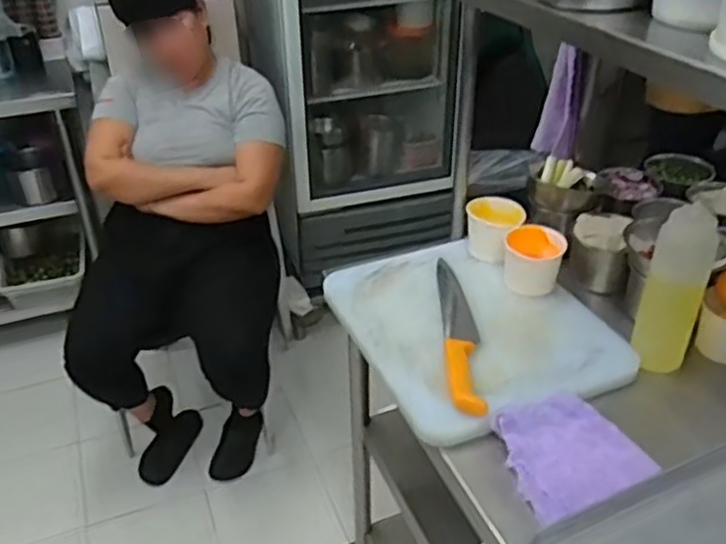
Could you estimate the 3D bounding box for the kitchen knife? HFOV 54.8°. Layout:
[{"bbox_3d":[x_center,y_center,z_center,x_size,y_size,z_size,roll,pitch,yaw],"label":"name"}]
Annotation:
[{"bbox_3d":[0.139,0.073,0.994,0.049,0.032,0.337,1,34,2],"label":"kitchen knife"}]

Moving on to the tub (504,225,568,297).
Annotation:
[{"bbox_3d":[0.267,-0.020,1.101,0.091,0.078,0.099,15,38,19],"label":"tub"}]

